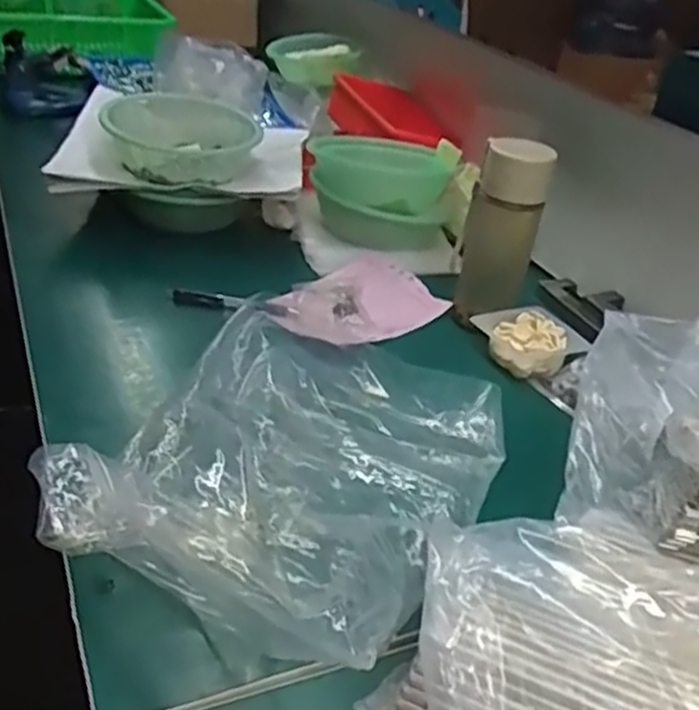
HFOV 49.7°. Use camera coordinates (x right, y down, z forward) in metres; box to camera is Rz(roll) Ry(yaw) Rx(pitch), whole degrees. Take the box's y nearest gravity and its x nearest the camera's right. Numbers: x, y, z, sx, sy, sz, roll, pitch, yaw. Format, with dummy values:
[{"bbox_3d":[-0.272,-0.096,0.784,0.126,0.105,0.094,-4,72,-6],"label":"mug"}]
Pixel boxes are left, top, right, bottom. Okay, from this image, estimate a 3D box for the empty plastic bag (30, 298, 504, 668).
[{"bbox_3d":[-0.028,0.063,0.583,0.266,0.062,0.331,15,35,14],"label":"empty plastic bag"}]

